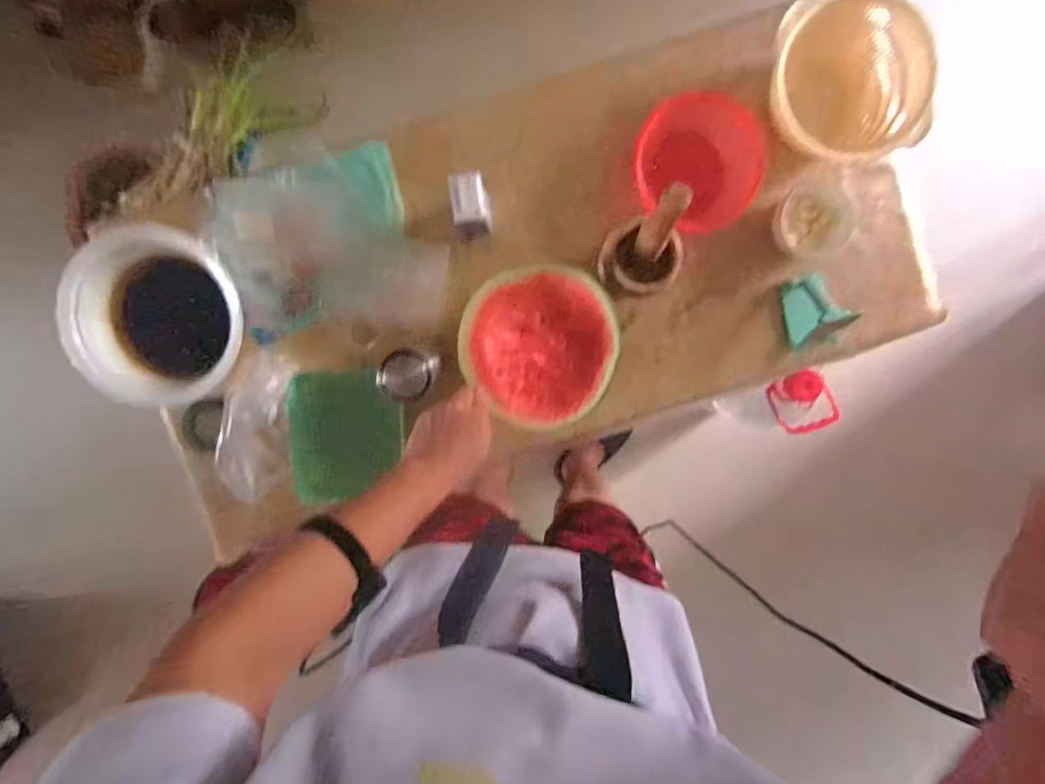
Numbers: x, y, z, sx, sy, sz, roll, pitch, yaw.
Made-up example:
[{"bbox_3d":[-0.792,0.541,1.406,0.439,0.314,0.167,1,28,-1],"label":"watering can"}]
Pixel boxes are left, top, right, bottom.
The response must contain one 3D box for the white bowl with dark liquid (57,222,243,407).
[{"bbox_3d":[-0.509,-0.115,0.778,0.230,0.124,0.244,0,99,-2],"label":"white bowl with dark liquid"}]

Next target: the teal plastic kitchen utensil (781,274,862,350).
[{"bbox_3d":[0.433,-0.118,0.784,0.070,0.078,0.104,-27,99,2],"label":"teal plastic kitchen utensil"}]

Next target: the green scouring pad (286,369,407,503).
[{"bbox_3d":[-0.258,0.064,0.795,0.157,0.007,0.193,-5,101,-23],"label":"green scouring pad"}]

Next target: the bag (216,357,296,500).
[{"bbox_3d":[-0.374,0.059,0.747,0.080,0.038,0.203,14,98,-5],"label":"bag"}]

